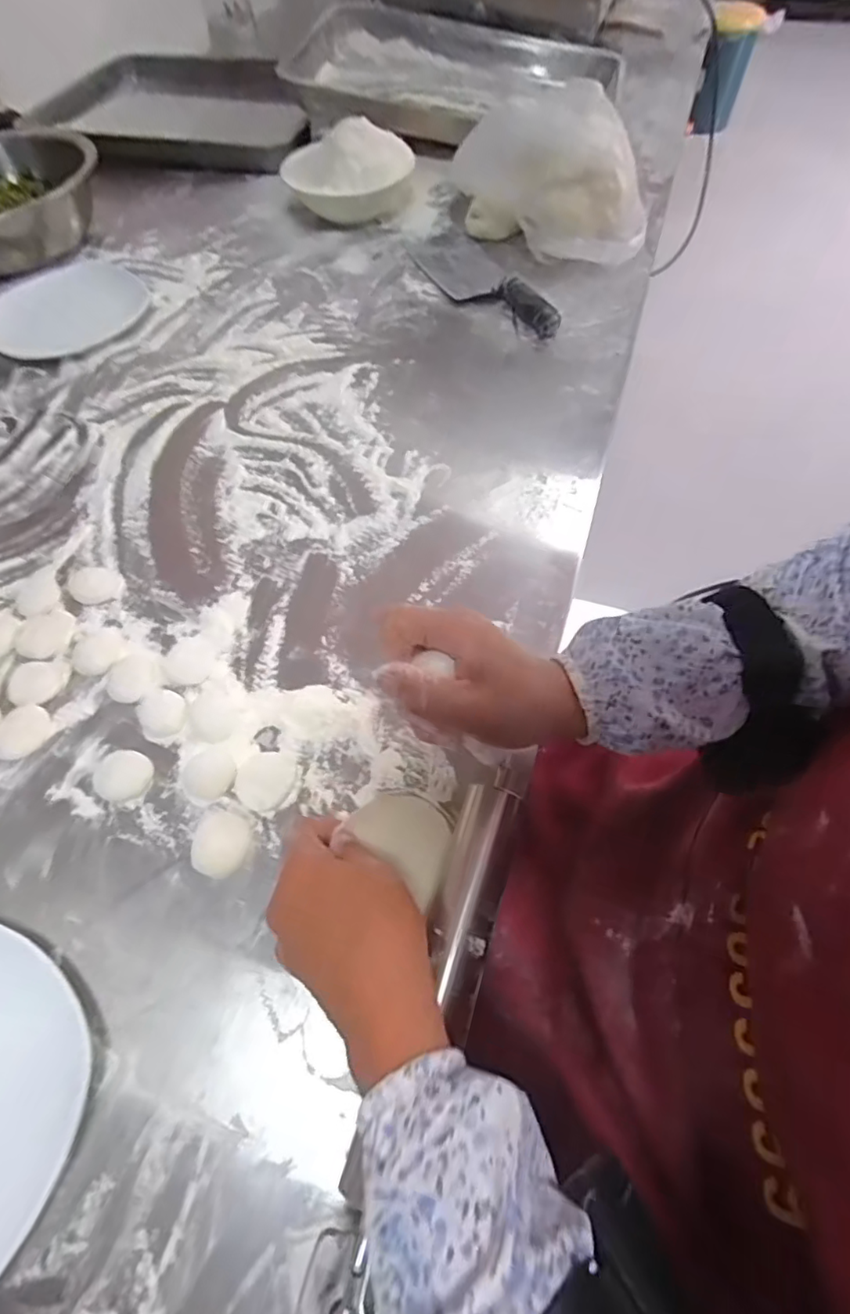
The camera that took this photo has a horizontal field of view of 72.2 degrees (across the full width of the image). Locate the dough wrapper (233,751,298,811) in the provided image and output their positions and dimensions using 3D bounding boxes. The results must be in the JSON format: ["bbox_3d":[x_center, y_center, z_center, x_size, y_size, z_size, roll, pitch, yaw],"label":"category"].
[{"bbox_3d":[-0.107,0.082,0.389,0.039,0.005,0.040,18,63,11],"label":"dough wrapper"}]

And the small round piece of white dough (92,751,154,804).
[{"bbox_3d":[-0.205,0.080,0.395,0.040,0.004,0.034,16,63,11],"label":"small round piece of white dough"}]

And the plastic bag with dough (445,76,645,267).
[{"bbox_3d":[0.133,-0.538,0.641,0.230,0.133,0.094,21,63,13],"label":"plastic bag with dough"}]

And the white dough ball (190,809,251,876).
[{"bbox_3d":[-0.130,0.117,0.367,0.035,0.012,0.038,-1,61,1],"label":"white dough ball"}]

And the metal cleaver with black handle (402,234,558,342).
[{"bbox_3d":[0.062,-0.424,0.661,0.069,0.029,0.247,-29,64,-14],"label":"metal cleaver with black handle"}]

